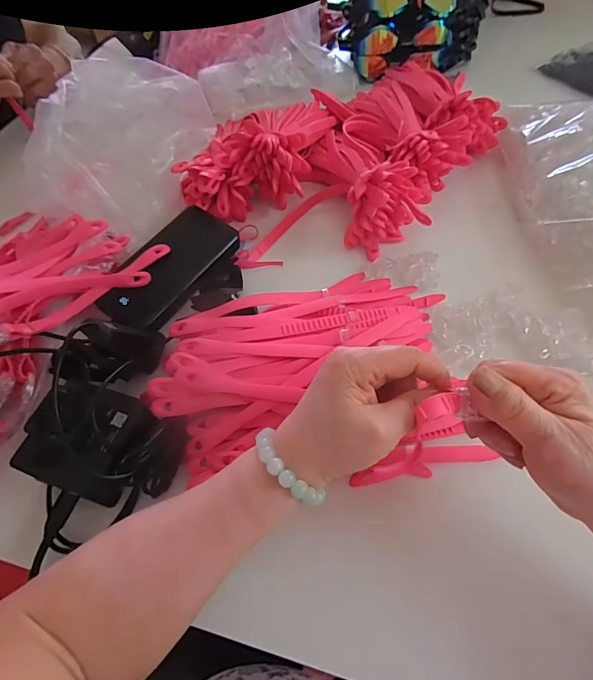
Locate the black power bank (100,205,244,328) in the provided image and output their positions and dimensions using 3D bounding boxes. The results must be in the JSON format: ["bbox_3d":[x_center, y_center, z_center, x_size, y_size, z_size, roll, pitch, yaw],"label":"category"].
[{"bbox_3d":[-0.130,-0.077,0.413,0.073,0.016,0.152,35,68,3],"label":"black power bank"}]

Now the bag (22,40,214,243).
[{"bbox_3d":[-0.195,-0.221,0.457,0.154,0.137,0.186,16,60,15],"label":"bag"}]

